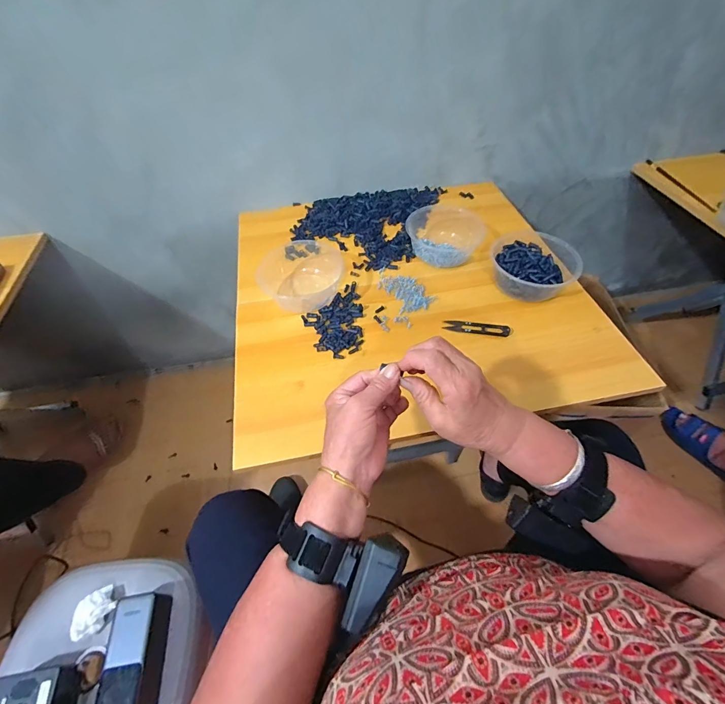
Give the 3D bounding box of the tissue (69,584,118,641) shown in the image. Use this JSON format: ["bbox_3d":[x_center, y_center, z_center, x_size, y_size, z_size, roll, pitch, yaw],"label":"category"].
[{"bbox_3d":[-0.380,0.367,0.505,0.037,0.026,0.061,31,58,22],"label":"tissue"}]

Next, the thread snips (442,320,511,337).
[{"bbox_3d":[0.181,-0.039,0.567,0.100,0.009,0.024,8,52,7],"label":"thread snips"}]

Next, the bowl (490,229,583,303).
[{"bbox_3d":[0.299,-0.153,0.617,0.151,0.056,0.174,20,55,16],"label":"bowl"}]

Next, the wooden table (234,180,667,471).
[{"bbox_3d":[0.075,0.014,0.803,0.579,0.497,0.571,-9,52,-6],"label":"wooden table"}]

